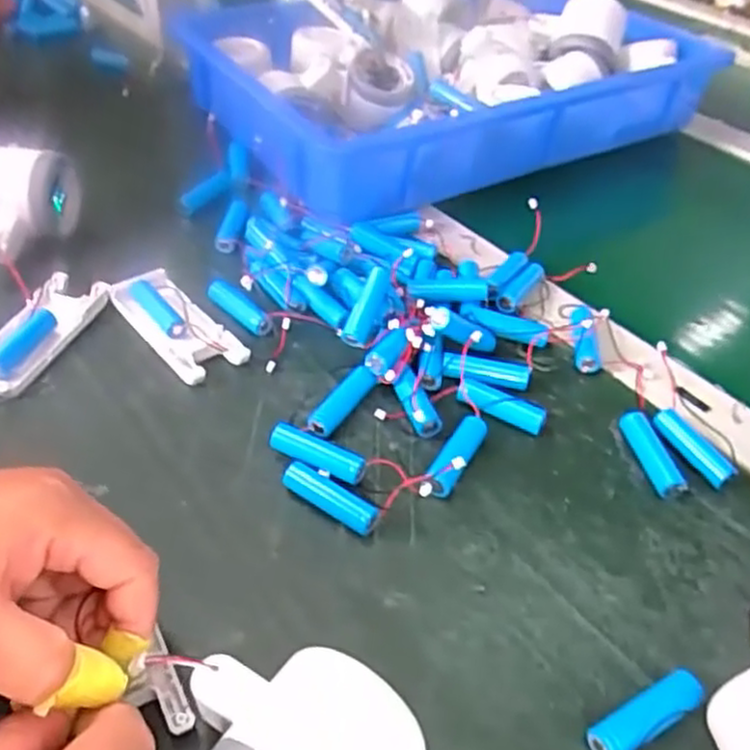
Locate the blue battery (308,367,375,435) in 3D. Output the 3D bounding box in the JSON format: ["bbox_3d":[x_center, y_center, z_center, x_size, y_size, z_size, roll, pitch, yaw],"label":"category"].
[{"bbox_3d":[-0.019,0.016,0.412,0.012,0.016,0.048,31,64,27],"label":"blue battery"}]

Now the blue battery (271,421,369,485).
[{"bbox_3d":[-0.029,0.041,0.374,0.051,0.017,0.014,21,46,19],"label":"blue battery"}]

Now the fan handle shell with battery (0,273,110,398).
[{"bbox_3d":[-0.203,-0.023,0.438,0.041,0.018,0.099,14,44,13],"label":"fan handle shell with battery"}]

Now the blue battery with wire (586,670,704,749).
[{"bbox_3d":[0.094,0.147,0.276,0.031,0.013,0.091,26,47,23],"label":"blue battery with wire"}]

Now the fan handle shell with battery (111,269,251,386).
[{"bbox_3d":[-0.122,-0.030,0.450,0.037,0.018,0.101,-31,52,-31],"label":"fan handle shell with battery"}]

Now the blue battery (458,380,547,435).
[{"bbox_3d":[0.071,0.018,0.413,0.049,0.016,0.014,22,46,20],"label":"blue battery"}]

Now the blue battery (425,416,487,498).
[{"bbox_3d":[0.041,0.042,0.383,0.016,0.016,0.056,21,46,19],"label":"blue battery"}]

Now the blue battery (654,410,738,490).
[{"bbox_3d":[0.171,0.040,0.396,0.019,0.014,0.048,-17,46,-20],"label":"blue battery"}]

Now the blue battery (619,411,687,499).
[{"bbox_3d":[0.147,0.042,0.393,0.014,0.017,0.049,-9,44,-12],"label":"blue battery"}]

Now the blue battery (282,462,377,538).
[{"bbox_3d":[-0.022,0.059,0.359,0.051,0.014,0.014,26,48,24],"label":"blue battery"}]

